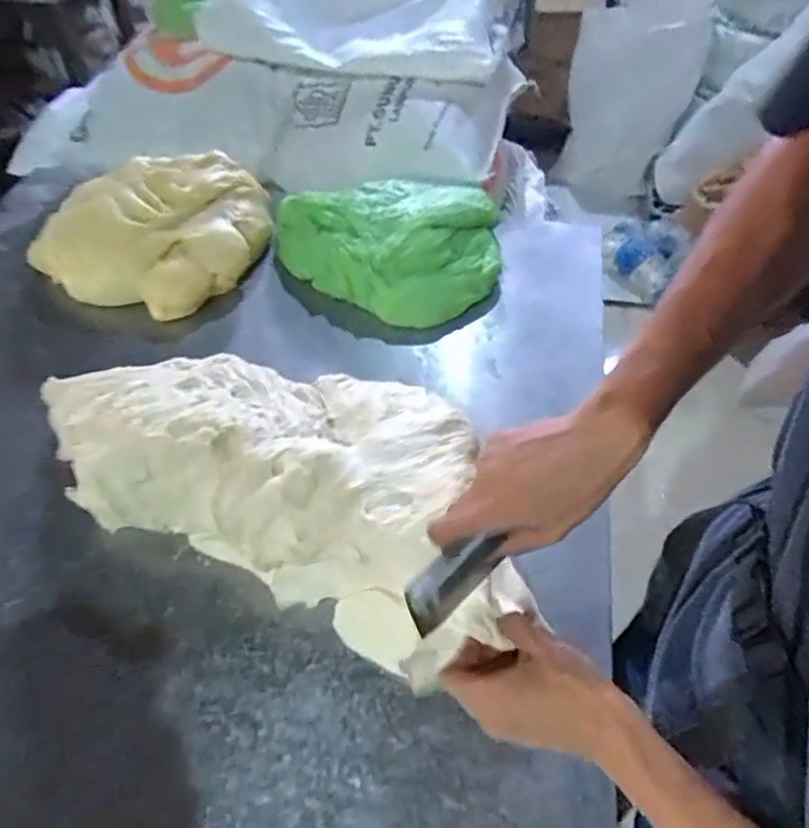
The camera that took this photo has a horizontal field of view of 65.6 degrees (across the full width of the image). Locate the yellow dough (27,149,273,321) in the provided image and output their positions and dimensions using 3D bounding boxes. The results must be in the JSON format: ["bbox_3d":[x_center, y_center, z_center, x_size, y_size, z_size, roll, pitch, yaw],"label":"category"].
[{"bbox_3d":[-0.318,-0.232,0.811,0.300,0.100,0.206,-22,53,-17],"label":"yellow dough"}]

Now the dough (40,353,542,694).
[{"bbox_3d":[-0.102,0.037,0.577,0.447,0.108,0.236,22,52,14],"label":"dough"}]

